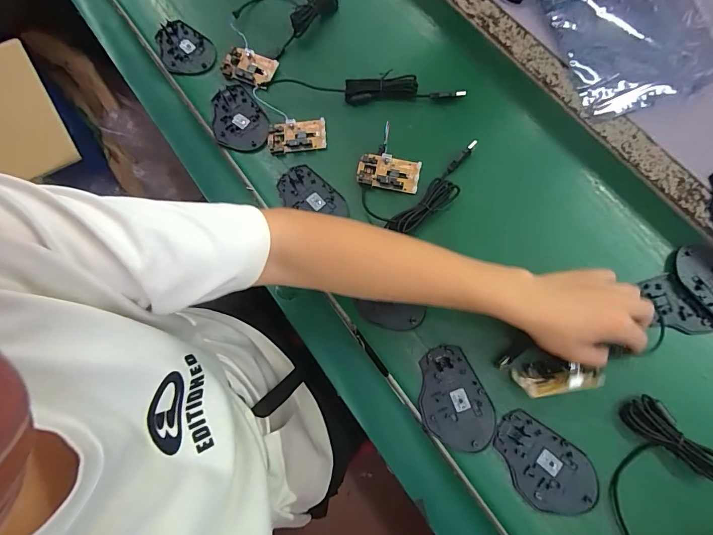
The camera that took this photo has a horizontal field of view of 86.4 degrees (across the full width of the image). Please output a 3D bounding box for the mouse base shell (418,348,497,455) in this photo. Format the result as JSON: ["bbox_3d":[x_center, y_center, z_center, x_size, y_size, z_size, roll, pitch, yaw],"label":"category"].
[{"bbox_3d":[0.102,0.142,0.408,0.072,0.004,0.106,-24,74,-6],"label":"mouse base shell"}]

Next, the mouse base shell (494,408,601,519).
[{"bbox_3d":[0.191,0.203,0.387,0.108,0.004,0.071,34,77,11],"label":"mouse base shell"}]

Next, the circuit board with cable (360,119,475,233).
[{"bbox_3d":[0.065,-0.112,0.478,0.125,0.019,0.132,20,75,7],"label":"circuit board with cable"}]

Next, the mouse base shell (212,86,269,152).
[{"bbox_3d":[-0.164,-0.205,0.525,0.071,0.009,0.106,-20,74,-5],"label":"mouse base shell"}]

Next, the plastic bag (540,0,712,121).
[{"bbox_3d":[0.386,-0.360,0.505,0.235,0.086,0.284,-15,74,-3],"label":"plastic bag"}]

